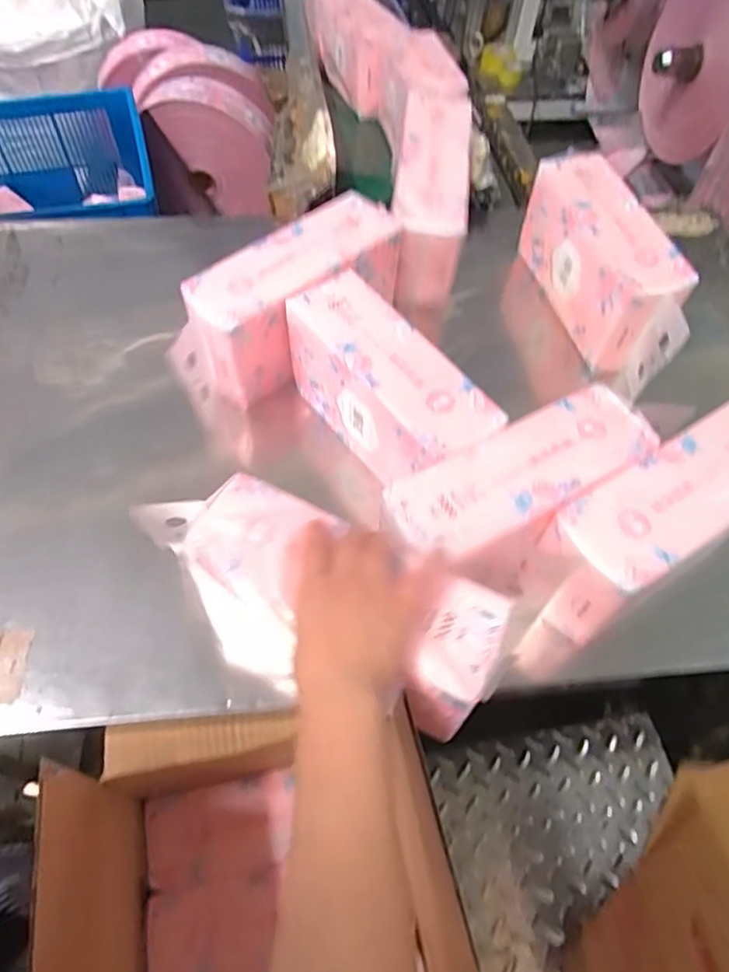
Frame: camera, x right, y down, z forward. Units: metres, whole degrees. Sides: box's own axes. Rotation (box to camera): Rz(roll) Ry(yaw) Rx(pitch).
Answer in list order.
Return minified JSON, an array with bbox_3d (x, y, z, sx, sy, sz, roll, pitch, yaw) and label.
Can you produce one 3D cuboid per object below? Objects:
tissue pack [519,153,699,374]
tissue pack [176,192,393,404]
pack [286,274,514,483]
[{"bbox_3d":[0.292,-0.286,0.764,0.093,0.122,0.260,-13,60,-10],"label":"tissue pack"},{"bbox_3d":[-0.080,-0.223,0.726,0.096,0.132,0.256,41,65,20],"label":"tissue pack"},{"bbox_3d":[0.021,-0.099,0.644,0.091,0.118,0.248,-31,64,-20],"label":"pack"}]

